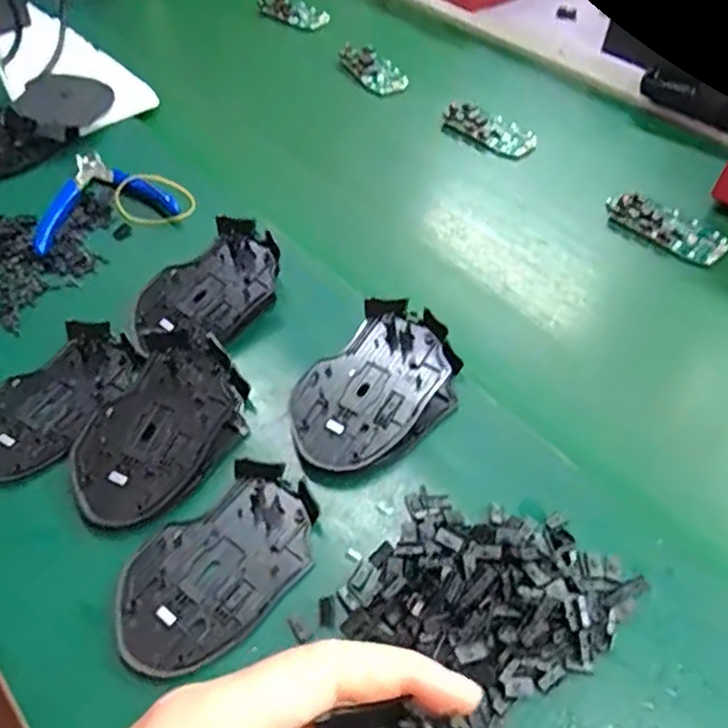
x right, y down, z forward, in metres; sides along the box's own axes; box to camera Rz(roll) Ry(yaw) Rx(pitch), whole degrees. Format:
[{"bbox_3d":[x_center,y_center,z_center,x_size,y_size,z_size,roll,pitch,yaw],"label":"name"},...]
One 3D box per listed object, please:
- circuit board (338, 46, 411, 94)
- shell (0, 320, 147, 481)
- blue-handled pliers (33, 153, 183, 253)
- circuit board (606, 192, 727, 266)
[{"bbox_3d":[0.010,-0.314,0.688,0.047,0.011,0.085,-29,58,-20],"label":"circuit board"},{"bbox_3d":[-0.194,0.021,0.402,0.071,0.011,0.114,31,59,22],"label":"shell"},{"bbox_3d":[-0.220,-0.143,0.528,0.109,0.012,0.114,-22,56,-15],"label":"blue-handled pliers"},{"bbox_3d":[0.245,-0.112,0.523,0.095,0.013,0.043,32,60,22],"label":"circuit board"}]

